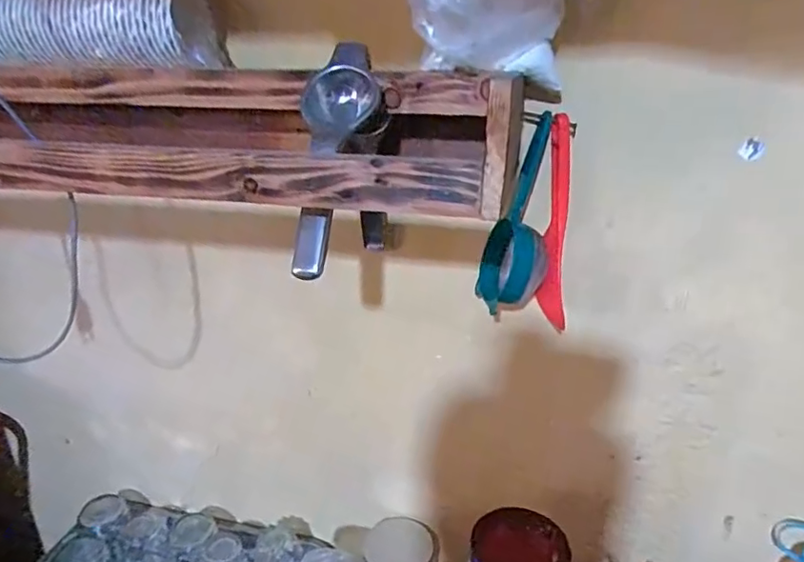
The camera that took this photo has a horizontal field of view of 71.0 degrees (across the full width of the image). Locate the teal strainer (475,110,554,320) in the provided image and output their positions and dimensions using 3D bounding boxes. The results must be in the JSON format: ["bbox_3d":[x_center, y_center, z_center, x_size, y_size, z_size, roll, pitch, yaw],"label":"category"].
[{"bbox_3d":[0.108,-0.051,0.530,0.061,0.189,0.082,5,24,10],"label":"teal strainer"}]

